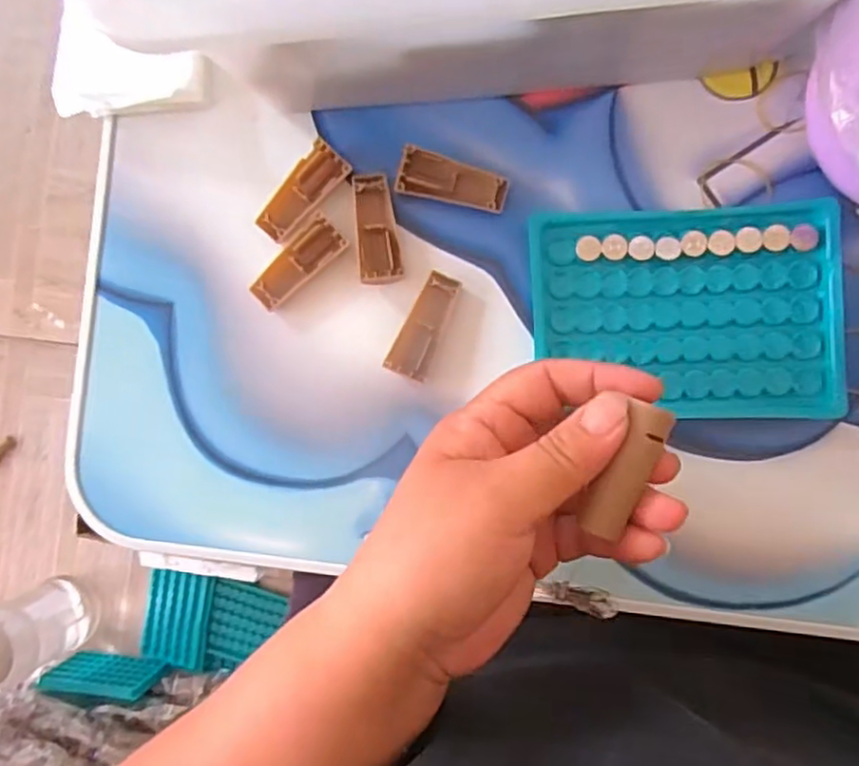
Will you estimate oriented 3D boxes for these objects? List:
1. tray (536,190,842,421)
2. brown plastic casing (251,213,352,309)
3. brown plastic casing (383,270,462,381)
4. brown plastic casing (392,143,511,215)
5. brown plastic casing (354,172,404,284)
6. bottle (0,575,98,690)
[{"bbox_3d":[0.113,-0.032,0.296,0.131,0.008,0.094,-1,89,4],"label":"tray"},{"bbox_3d":[-0.061,-0.056,0.306,0.048,0.004,0.020,-42,86,3],"label":"brown plastic casing"},{"bbox_3d":[-0.002,-0.026,0.304,0.019,0.010,0.048,22,91,4],"label":"brown plastic casing"},{"bbox_3d":[0.011,-0.092,0.301,0.050,0.004,0.020,14,90,4],"label":"brown plastic casing"},{"bbox_3d":[-0.024,-0.071,0.302,0.018,0.005,0.051,-6,89,4],"label":"brown plastic casing"},{"bbox_3d":[-0.468,0.289,0.749,0.075,0.219,0.094,-30,87,3],"label":"bottle"}]

